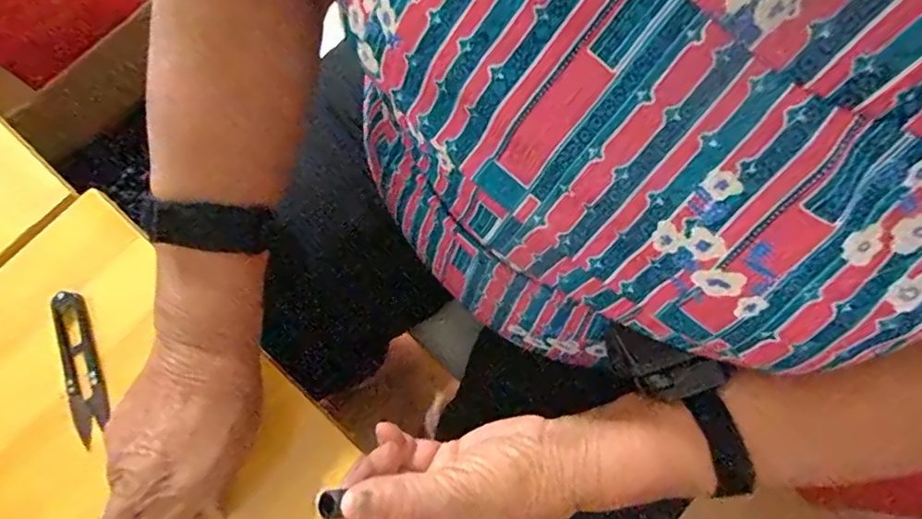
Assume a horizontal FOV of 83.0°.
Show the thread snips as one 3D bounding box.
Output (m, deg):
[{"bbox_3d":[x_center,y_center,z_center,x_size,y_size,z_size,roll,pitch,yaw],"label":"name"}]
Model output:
[{"bbox_3d":[-0.256,0.071,0.348,0.026,0.010,0.100,-22,80,-5],"label":"thread snips"}]

